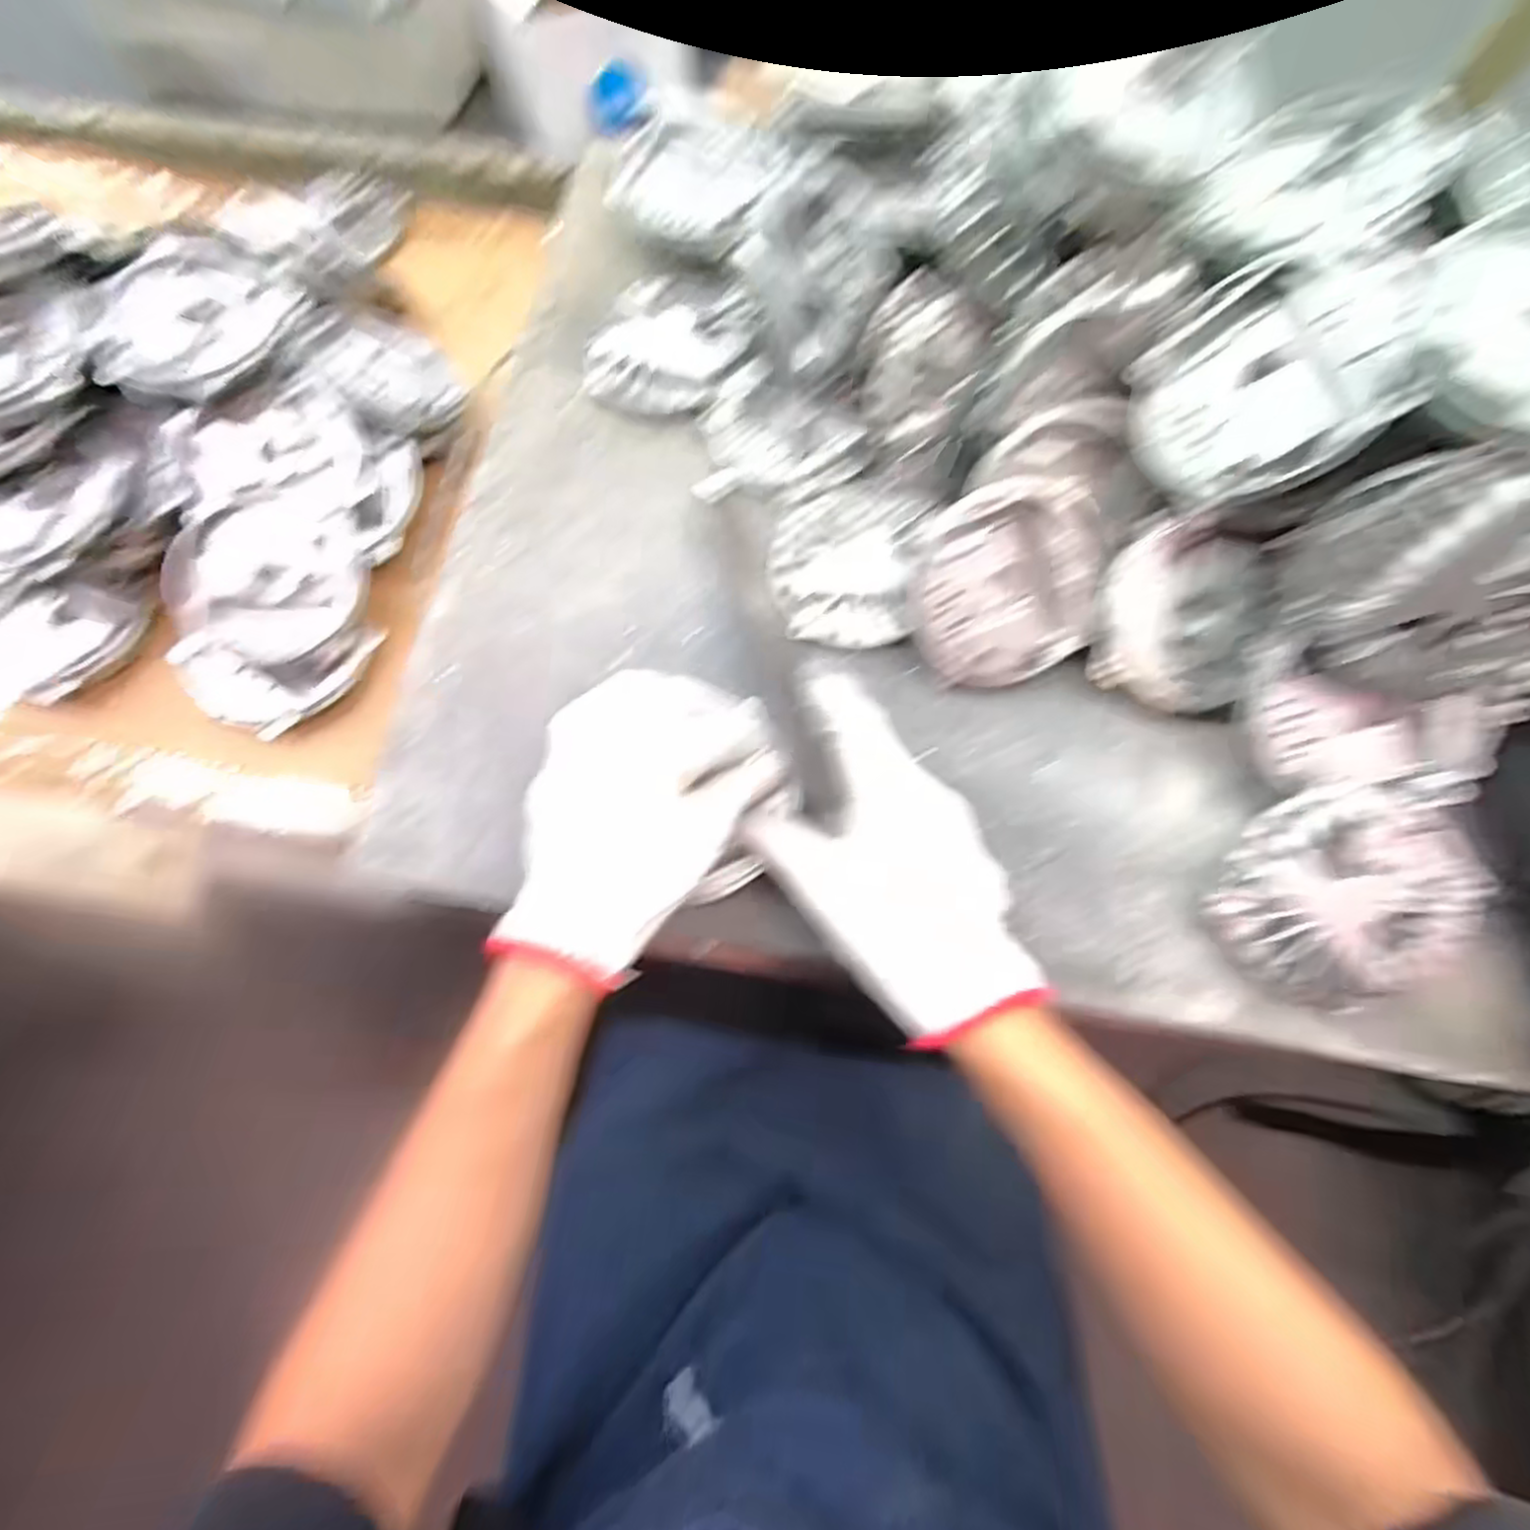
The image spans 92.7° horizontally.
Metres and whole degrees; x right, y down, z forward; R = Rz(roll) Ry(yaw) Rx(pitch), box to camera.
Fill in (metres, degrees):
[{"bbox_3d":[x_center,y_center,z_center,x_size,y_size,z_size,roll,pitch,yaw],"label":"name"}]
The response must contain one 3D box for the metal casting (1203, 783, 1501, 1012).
[{"bbox_3d":[0.300,0.067,0.382,0.110,0.050,0.105,0,73,1],"label":"metal casting"}]

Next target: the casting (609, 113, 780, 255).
[{"bbox_3d":[-0.050,-0.418,0.527,0.095,0.031,0.101,27,76,9],"label":"casting"}]

